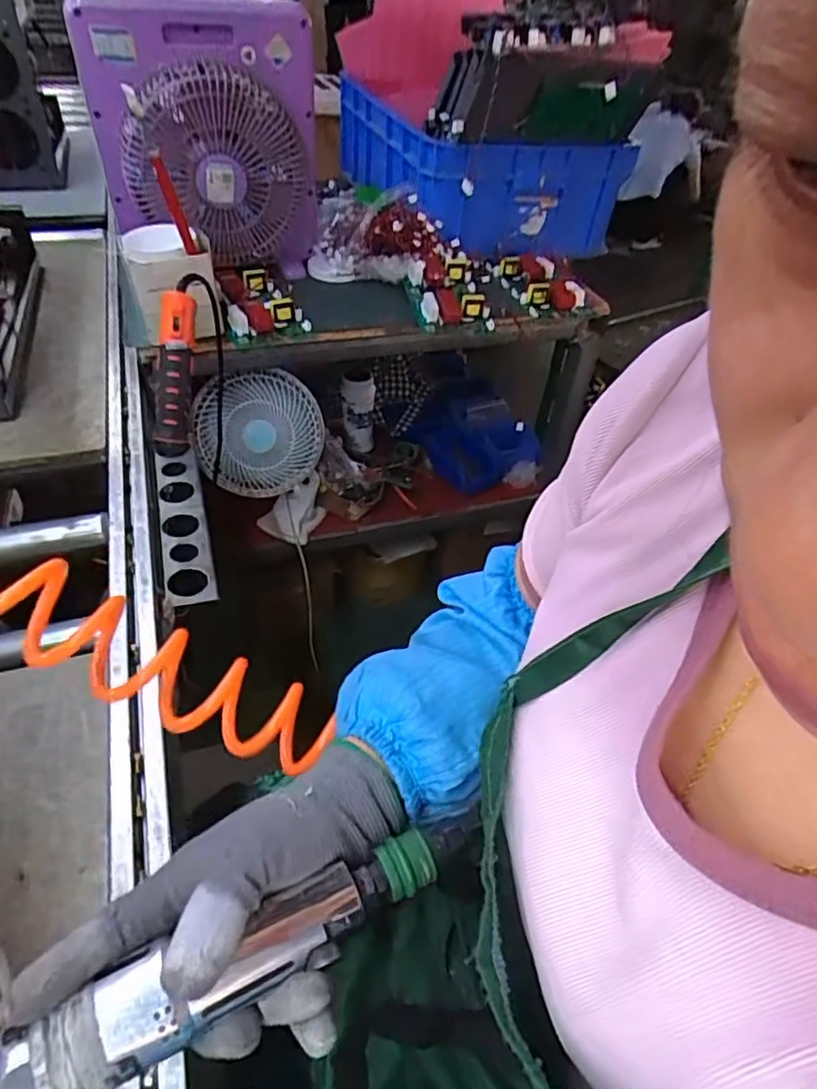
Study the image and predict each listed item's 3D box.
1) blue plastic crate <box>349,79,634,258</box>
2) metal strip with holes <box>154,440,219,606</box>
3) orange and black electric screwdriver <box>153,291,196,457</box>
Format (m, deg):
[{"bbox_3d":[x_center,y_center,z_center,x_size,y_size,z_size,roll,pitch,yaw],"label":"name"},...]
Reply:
[{"bbox_3d":[0.103,-0.760,1.252,0.426,0.184,0.598,-17,49,-21],"label":"blue plastic crate"},{"bbox_3d":[-0.258,-0.034,0.709,0.050,0.029,0.261,-10,46,-17],"label":"metal strip with holes"},{"bbox_3d":[-0.289,-0.210,0.771,0.042,0.195,0.048,14,20,8],"label":"orange and black electric screwdriver"}]

